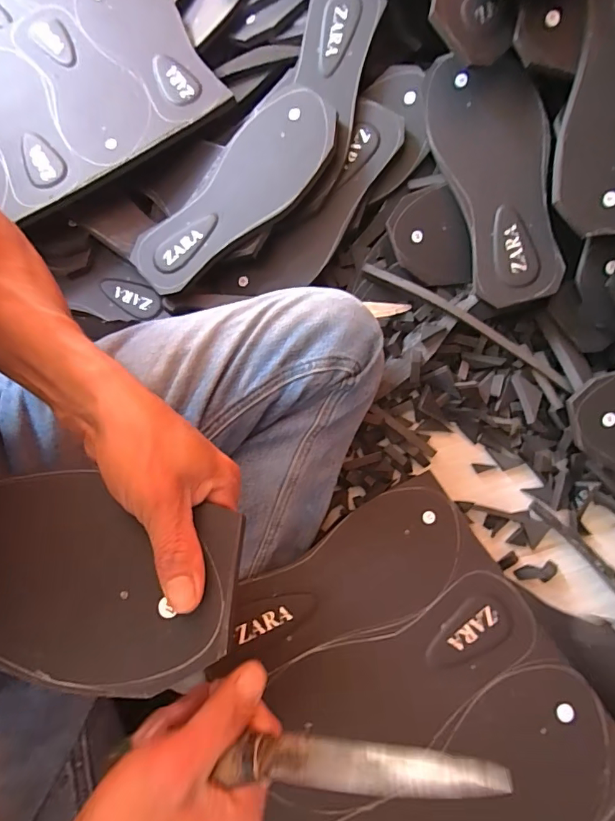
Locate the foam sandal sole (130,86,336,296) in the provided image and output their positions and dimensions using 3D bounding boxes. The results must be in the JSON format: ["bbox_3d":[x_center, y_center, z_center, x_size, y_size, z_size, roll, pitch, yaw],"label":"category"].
[{"bbox_3d":[-0.074,-0.221,0.470,0.249,0.010,0.103,-45,74,4],"label":"foam sandal sole"}]

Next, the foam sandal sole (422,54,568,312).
[{"bbox_3d":[0.185,-0.224,0.442,0.095,0.023,0.242,-17,87,19],"label":"foam sandal sole"}]

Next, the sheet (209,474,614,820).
[{"bbox_3d":[0.093,0.245,0.336,0.244,0.011,0.342,-24,63,-15],"label":"sheet"}]

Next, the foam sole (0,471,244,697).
[{"bbox_3d":[-0.155,0.081,0.238,0.234,0.014,0.093,9,76,1],"label":"foam sole"}]

